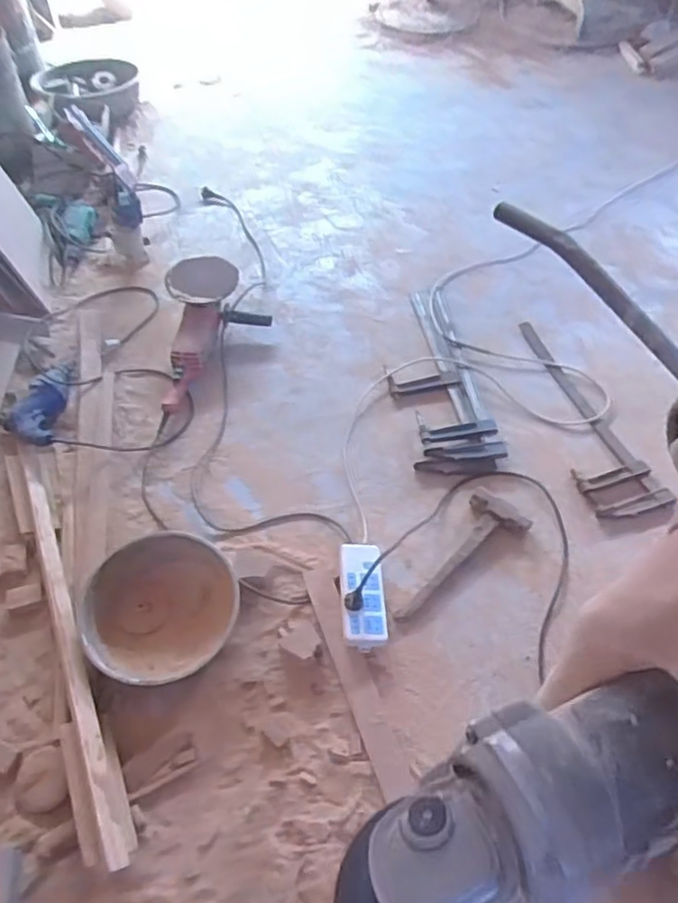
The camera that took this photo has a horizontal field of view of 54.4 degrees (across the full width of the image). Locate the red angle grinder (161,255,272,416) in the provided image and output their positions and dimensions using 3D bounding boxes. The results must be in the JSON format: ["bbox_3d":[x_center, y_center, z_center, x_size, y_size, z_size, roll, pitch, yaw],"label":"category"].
[{"bbox_3d":[-0.316,-0.263,1.583,0.231,0.141,0.413,10,73,6],"label":"red angle grinder"}]

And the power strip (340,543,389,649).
[{"bbox_3d":[0.044,0.264,1.223,0.080,0.051,0.199,-4,53,-1],"label":"power strip"}]

